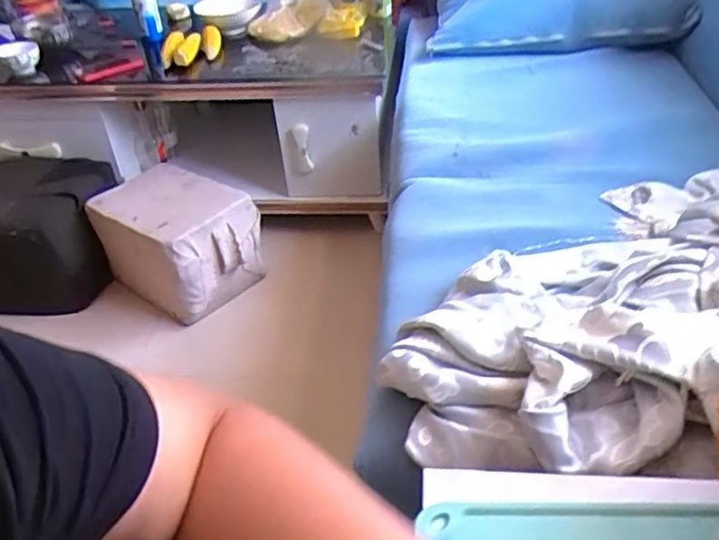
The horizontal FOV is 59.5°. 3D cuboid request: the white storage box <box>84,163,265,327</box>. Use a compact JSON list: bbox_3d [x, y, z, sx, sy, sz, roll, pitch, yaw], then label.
[{"bbox_3d":[-0.469,-0.091,1.610,0.412,0.243,0.274,26,48,32],"label":"white storage box"}]

